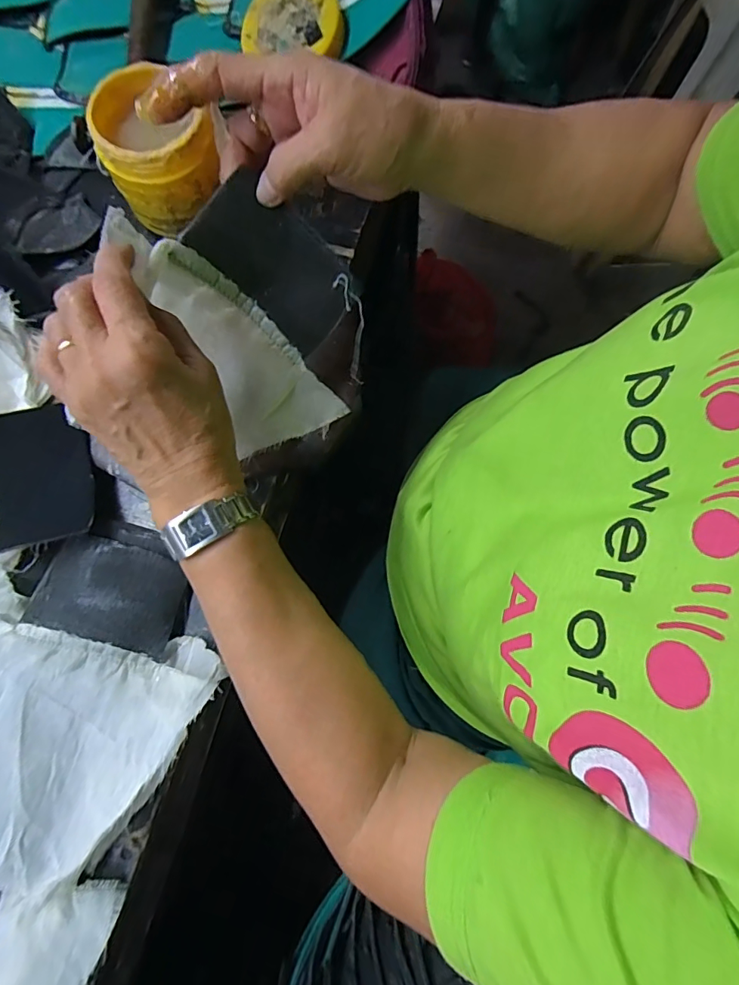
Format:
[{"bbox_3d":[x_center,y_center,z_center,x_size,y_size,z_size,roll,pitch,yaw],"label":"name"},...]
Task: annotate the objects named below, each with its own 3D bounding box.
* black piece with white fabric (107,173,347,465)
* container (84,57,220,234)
[{"bbox_3d":[-0.069,-0.115,0.320,0.123,0.168,0.038,-25,36,1],"label":"black piece with white fabric"},{"bbox_3d":[-0.172,-0.277,0.377,0.083,0.071,0.090,0,78,0],"label":"container"}]

